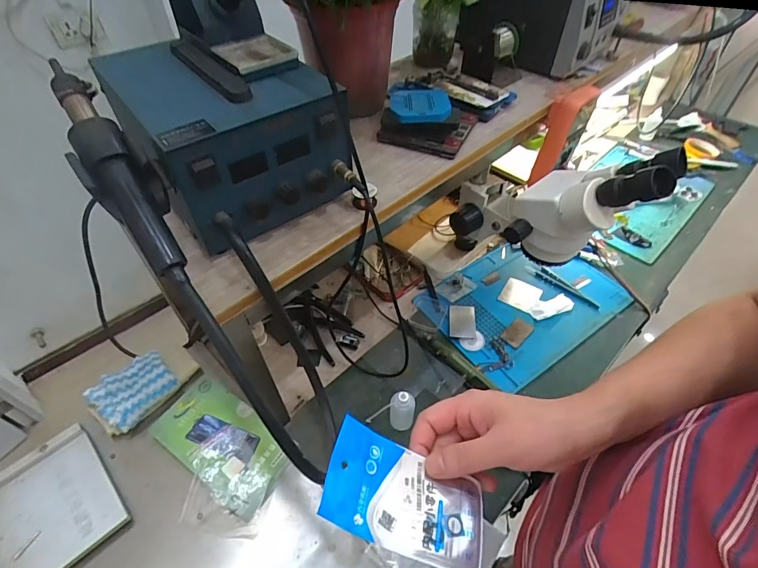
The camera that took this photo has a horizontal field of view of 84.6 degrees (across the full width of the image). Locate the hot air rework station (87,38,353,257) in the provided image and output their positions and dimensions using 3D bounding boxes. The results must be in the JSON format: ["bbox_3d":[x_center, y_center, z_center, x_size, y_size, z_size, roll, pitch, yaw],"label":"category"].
[{"bbox_3d":[-0.185,-0.158,0.473,0.218,0.148,0.222,-33,56,-24],"label":"hot air rework station"}]

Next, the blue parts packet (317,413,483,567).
[{"bbox_3d":[0.019,0.148,0.290,0.120,0.009,0.067,29,44,-8],"label":"blue parts packet"}]

